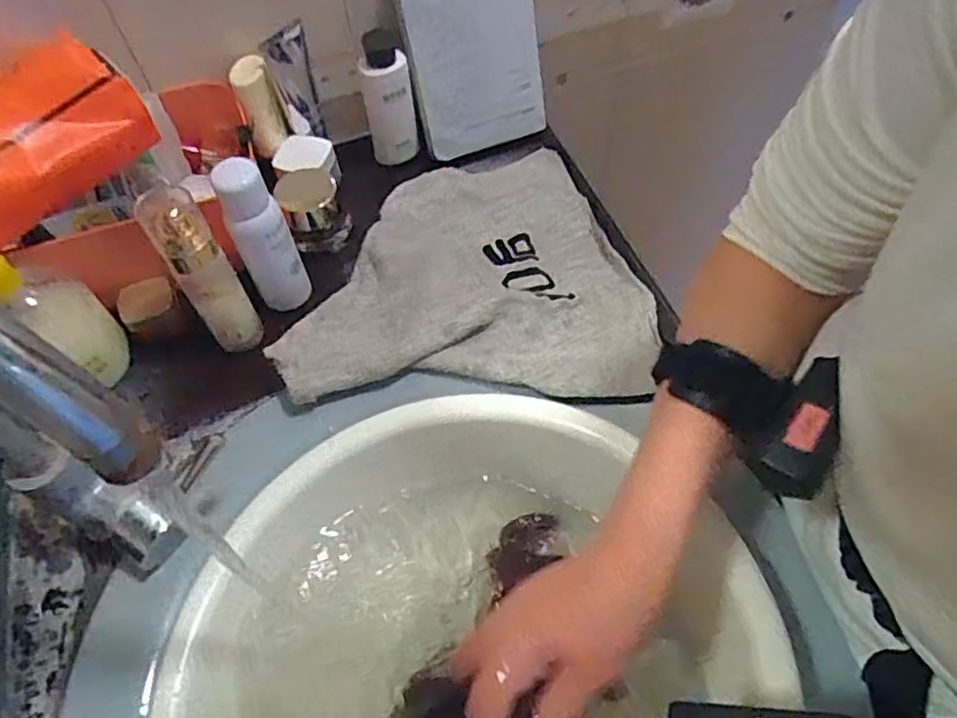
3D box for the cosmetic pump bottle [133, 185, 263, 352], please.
[{"bbox_3d":[-0.210,-0.064,0.503,0.040,0.148,0.041,-28,60,-14],"label":"cosmetic pump bottle"}]

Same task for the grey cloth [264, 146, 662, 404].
[{"bbox_3d":[-0.011,-0.091,0.578,0.293,0.042,0.284,-2,58,2],"label":"grey cloth"}]

